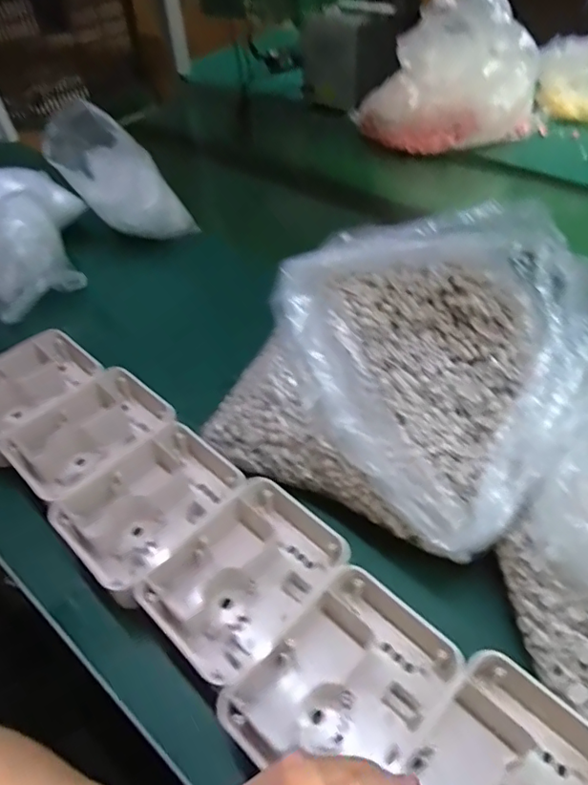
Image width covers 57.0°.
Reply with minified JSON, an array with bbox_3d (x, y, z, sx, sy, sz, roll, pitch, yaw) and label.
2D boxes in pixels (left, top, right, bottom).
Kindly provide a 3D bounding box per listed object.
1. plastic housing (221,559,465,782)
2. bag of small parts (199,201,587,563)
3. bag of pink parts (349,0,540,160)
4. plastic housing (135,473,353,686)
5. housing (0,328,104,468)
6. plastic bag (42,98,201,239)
[{"bbox_3d":[0.035,0.183,0.340,0.138,0.044,0.102,-37,52,-27],"label":"plastic housing"},{"bbox_3d":[0.082,-0.026,0.433,0.266,0.152,0.215,24,52,27],"label":"bag of small parts"},{"bbox_3d":[0.236,-0.495,0.828,0.272,0.229,0.165,7,46,13],"label":"bag of pink parts"},{"bbox_3d":[-0.032,0.135,0.396,0.103,0.046,0.137,32,56,32],"label":"plastic housing"},{"bbox_3d":[-0.253,0.000,0.522,0.100,0.047,0.131,31,56,32],"label":"housing"},{"bbox_3d":[-0.204,-0.253,0.669,0.090,0.203,0.095,-29,40,22],"label":"plastic bag"}]

